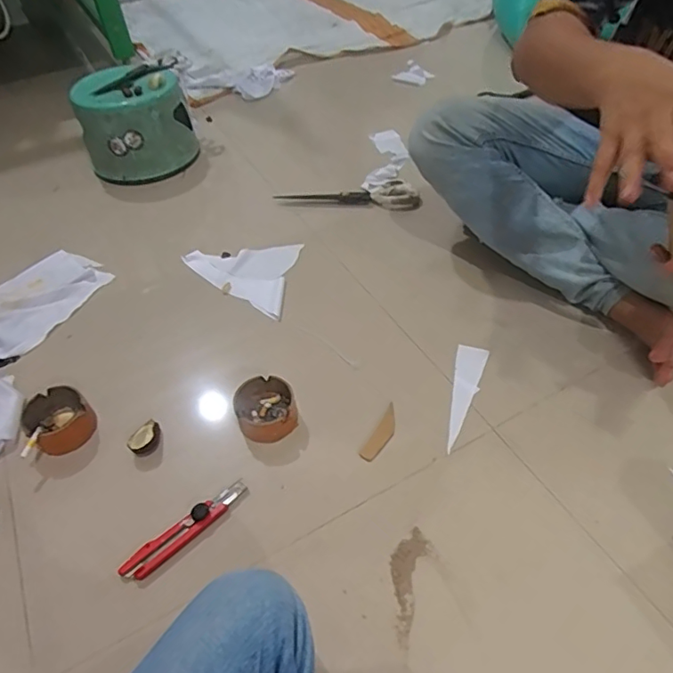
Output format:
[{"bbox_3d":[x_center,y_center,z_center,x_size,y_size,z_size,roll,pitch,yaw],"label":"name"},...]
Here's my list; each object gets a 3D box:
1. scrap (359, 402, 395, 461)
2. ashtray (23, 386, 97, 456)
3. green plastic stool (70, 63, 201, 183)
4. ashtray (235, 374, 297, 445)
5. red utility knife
[{"bbox_3d":[0.064,0.132,0.705,0.025,0.004,0.090,22,53,23],"label":"scrap"},{"bbox_3d":[-0.384,0.117,0.716,0.083,0.047,0.080,34,59,30],"label":"ashtray"},{"bbox_3d":[-0.455,-0.484,1.182,0.248,0.180,0.189,-22,50,-15],"label":"green plastic stool"},{"bbox_3d":[-0.096,0.101,0.712,0.080,0.041,0.084,-2,48,2],"label":"ashtray"},{"bbox_3d":[-0.178,0.229,0.617,0.164,0.018,0.029,-34,54,-24],"label":"red utility knife"}]

